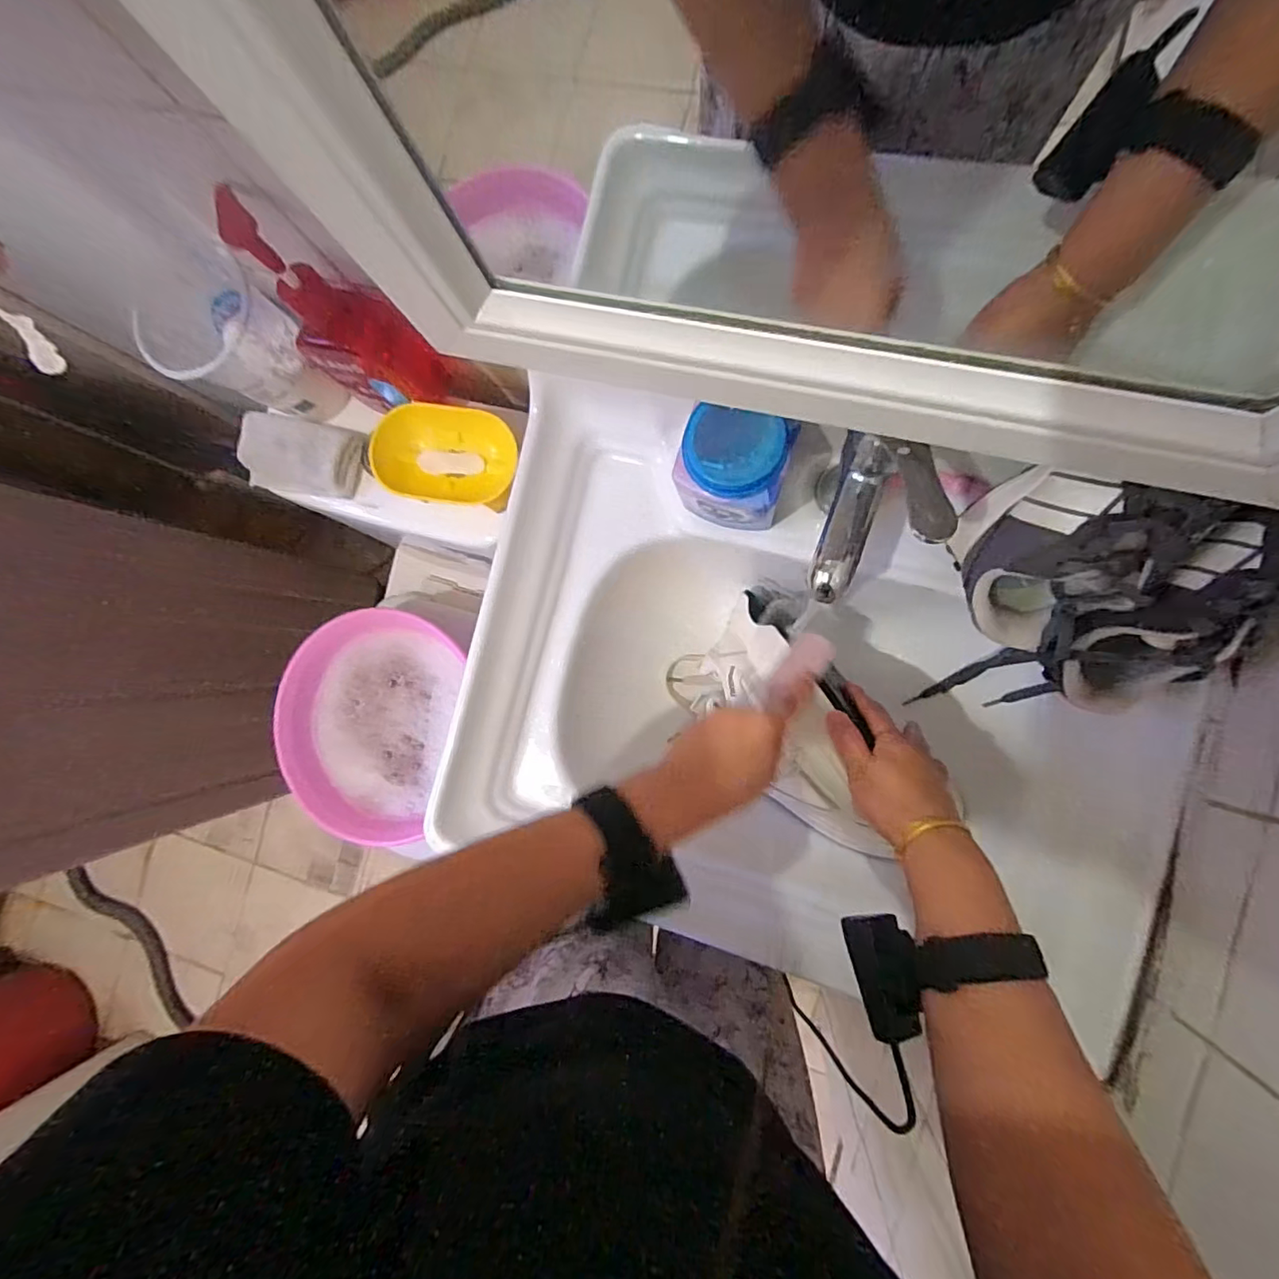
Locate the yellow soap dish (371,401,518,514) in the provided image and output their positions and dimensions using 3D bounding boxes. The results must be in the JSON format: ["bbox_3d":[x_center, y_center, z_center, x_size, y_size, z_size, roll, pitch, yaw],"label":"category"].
[{"bbox_3d":[-0.185,-0.183,0.556,0.142,0.047,0.091,10,89,9],"label":"yellow soap dish"}]

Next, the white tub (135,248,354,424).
[{"bbox_3d":[-0.376,-0.279,0.550,0.099,0.129,0.113,31,92,9],"label":"white tub"}]

